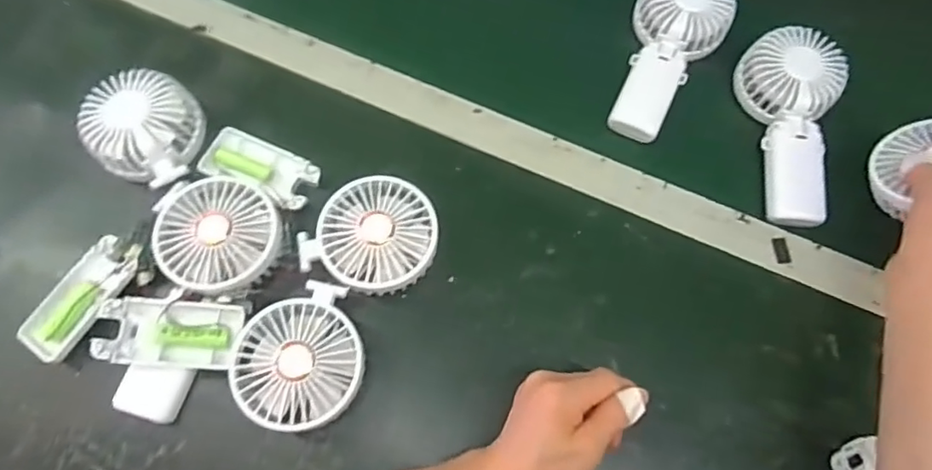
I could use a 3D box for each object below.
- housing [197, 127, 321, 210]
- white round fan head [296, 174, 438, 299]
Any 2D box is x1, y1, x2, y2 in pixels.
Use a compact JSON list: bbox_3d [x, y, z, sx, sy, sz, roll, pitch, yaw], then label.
[{"bbox_3d":[-0.168,-0.054,0.482,0.093,0.021,0.048,23,71,7],"label":"housing"},{"bbox_3d":[-0.070,0.003,0.445,0.097,0.047,0.089,1,70,-1],"label":"white round fan head"}]

